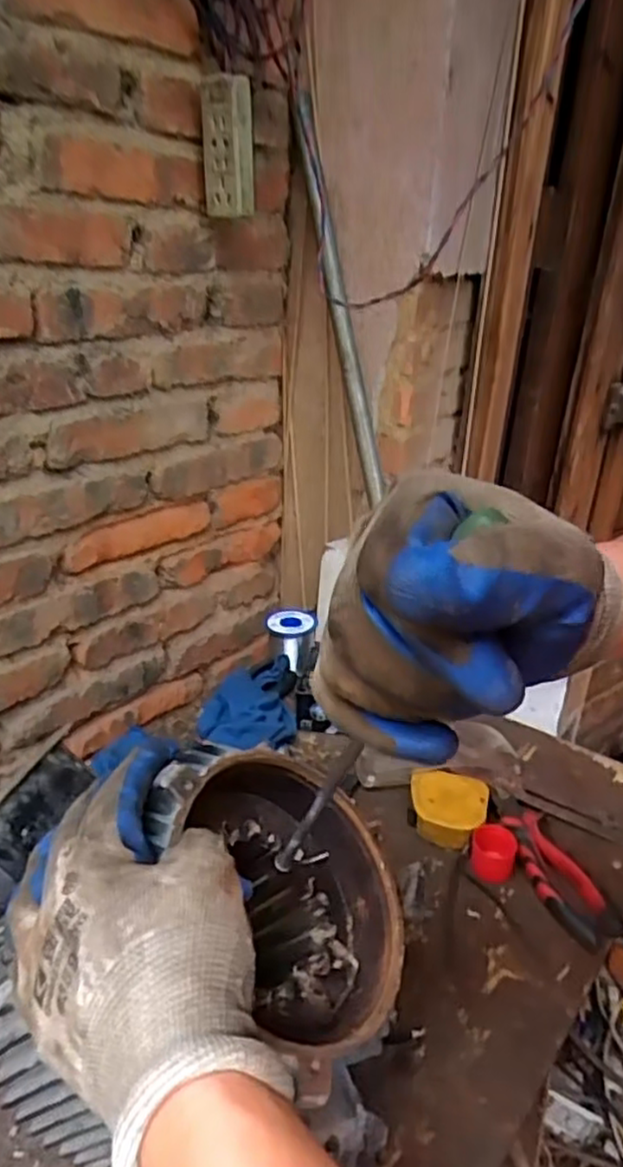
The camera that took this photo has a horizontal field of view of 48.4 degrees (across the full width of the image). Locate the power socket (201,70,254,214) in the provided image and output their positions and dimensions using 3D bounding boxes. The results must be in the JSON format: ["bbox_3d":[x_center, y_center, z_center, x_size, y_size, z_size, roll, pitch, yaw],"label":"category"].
[{"bbox_3d":[-0.071,-0.378,0.601,0.045,0.031,0.146,-2,-15,-8],"label":"power socket"}]

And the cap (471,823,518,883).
[{"bbox_3d":[0.138,0.205,0.528,0.032,0.028,0.028,8,26,12],"label":"cap"}]

